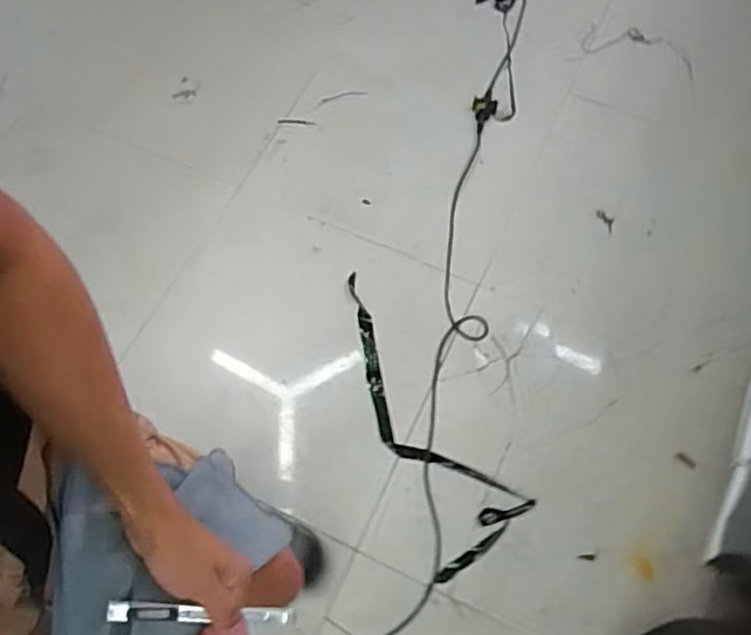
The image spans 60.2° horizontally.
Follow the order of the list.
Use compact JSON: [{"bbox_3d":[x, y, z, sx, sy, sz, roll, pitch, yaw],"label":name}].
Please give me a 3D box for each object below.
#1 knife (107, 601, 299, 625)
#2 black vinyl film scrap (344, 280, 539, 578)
[{"bbox_3d":[-0.125,0.217,0.474,0.133,0.009,0.013,9,64,-17],"label":"knife"},{"bbox_3d":[0.062,0.186,1.288,0.194,0.007,0.595,-28,68,-13],"label":"black vinyl film scrap"}]

